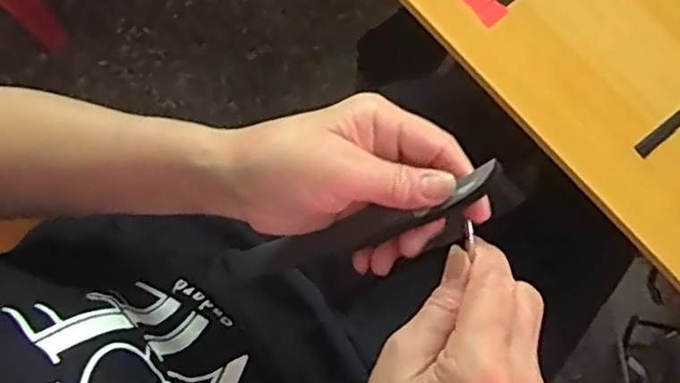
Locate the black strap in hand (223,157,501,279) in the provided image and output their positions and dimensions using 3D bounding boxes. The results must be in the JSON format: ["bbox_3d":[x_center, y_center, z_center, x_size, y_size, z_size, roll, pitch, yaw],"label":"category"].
[{"bbox_3d":[0.005,0.022,0.355,0.179,0.013,0.020,-21,76,34],"label":"black strap in hand"}]

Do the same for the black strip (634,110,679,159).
[{"bbox_3d":[0.231,-0.051,0.438,0.081,0.004,0.010,-38,81,-8],"label":"black strip"}]

